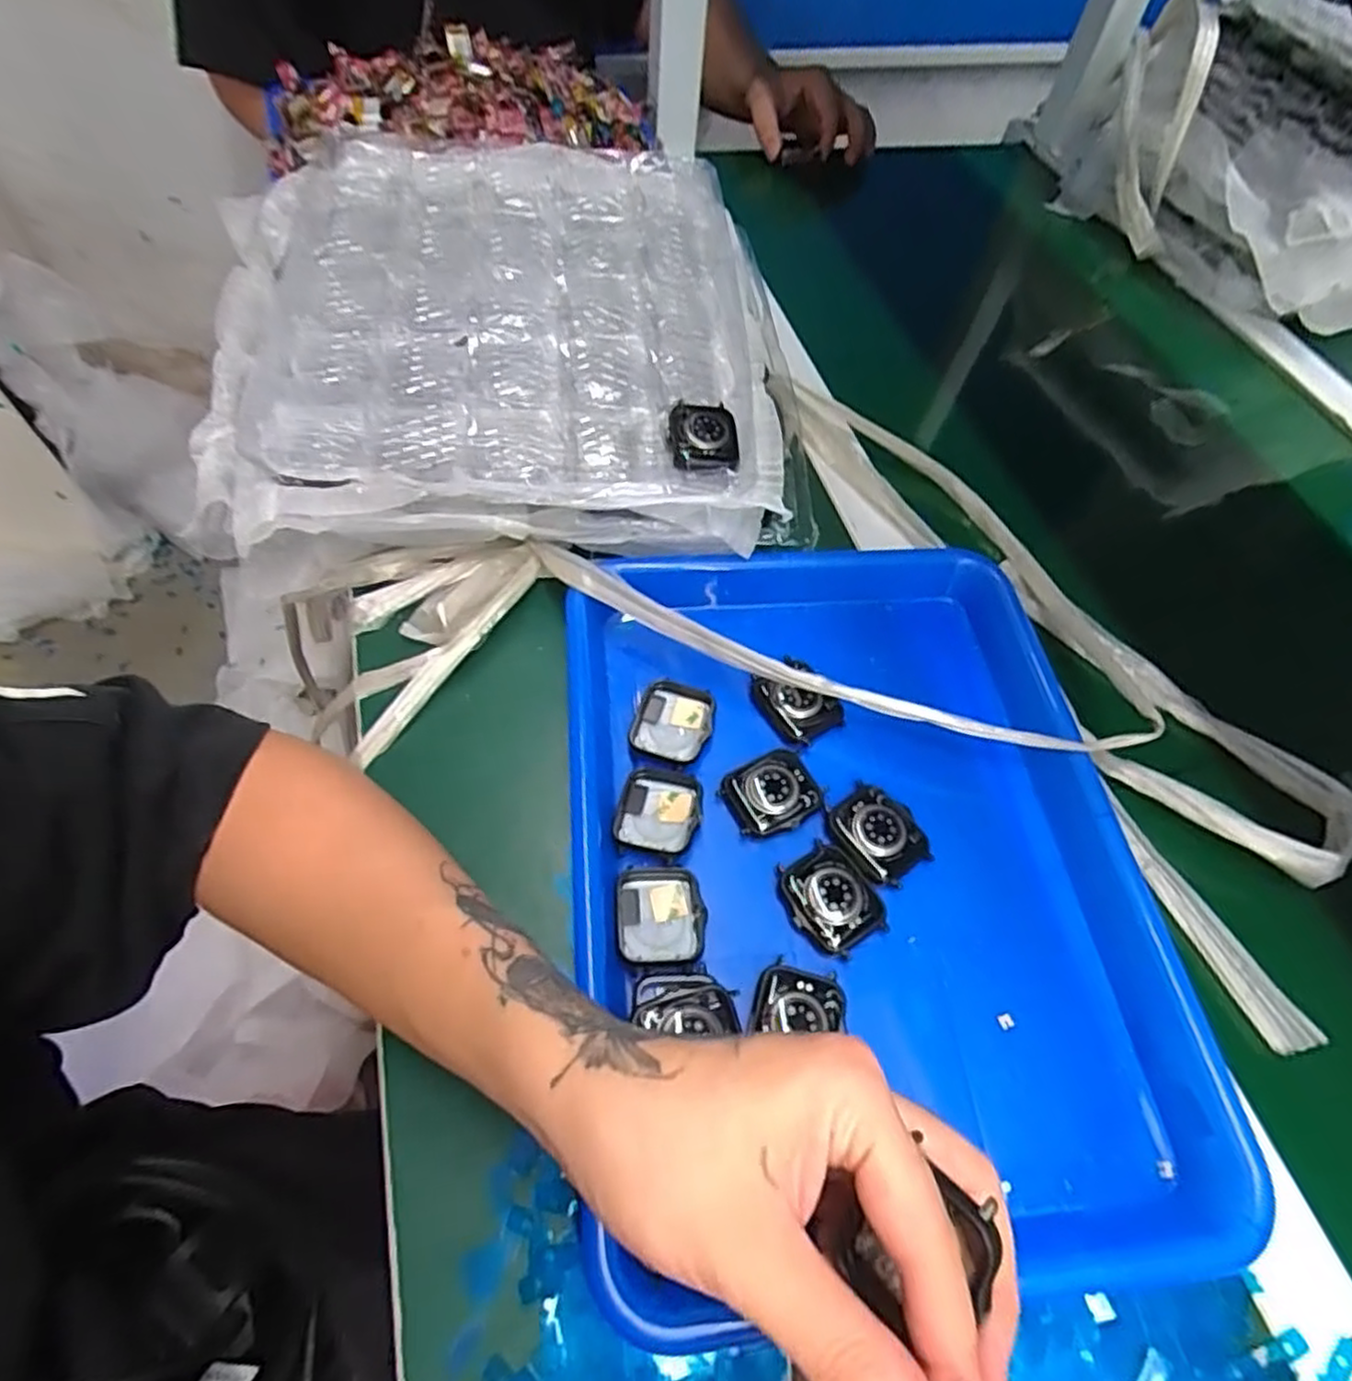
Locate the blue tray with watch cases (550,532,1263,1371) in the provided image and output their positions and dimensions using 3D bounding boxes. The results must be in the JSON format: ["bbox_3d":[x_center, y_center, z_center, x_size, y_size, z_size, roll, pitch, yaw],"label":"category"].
[{"bbox_3d":[0.085,0.070,0.340,0.261,0.029,0.326,-4,58,-5],"label":"blue tray with watch cases"}]

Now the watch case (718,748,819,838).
[{"bbox_3d":[0.047,0.048,0.354,0.043,0.006,0.037,-23,62,-17],"label":"watch case"}]

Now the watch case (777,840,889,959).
[{"bbox_3d":[0.071,0.093,0.330,0.039,0.009,0.045,-26,64,-19],"label":"watch case"}]

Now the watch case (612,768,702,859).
[{"bbox_3d":[-0.008,0.057,0.347,0.038,0.008,0.044,13,58,4],"label":"watch case"}]

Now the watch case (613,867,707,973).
[{"bbox_3d":[-0.007,0.100,0.322,0.039,0.013,0.043,-3,58,-6],"label":"watch case"}]

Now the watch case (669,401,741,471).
[{"bbox_3d":[0.015,-0.142,0.402,0.036,0.010,0.049,0,58,-4],"label":"watch case"}]

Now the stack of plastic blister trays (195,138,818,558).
[{"bbox_3d":[-0.106,-0.225,0.466,0.340,0.083,0.334,-3,58,-6],"label":"stack of plastic blister trays"}]

